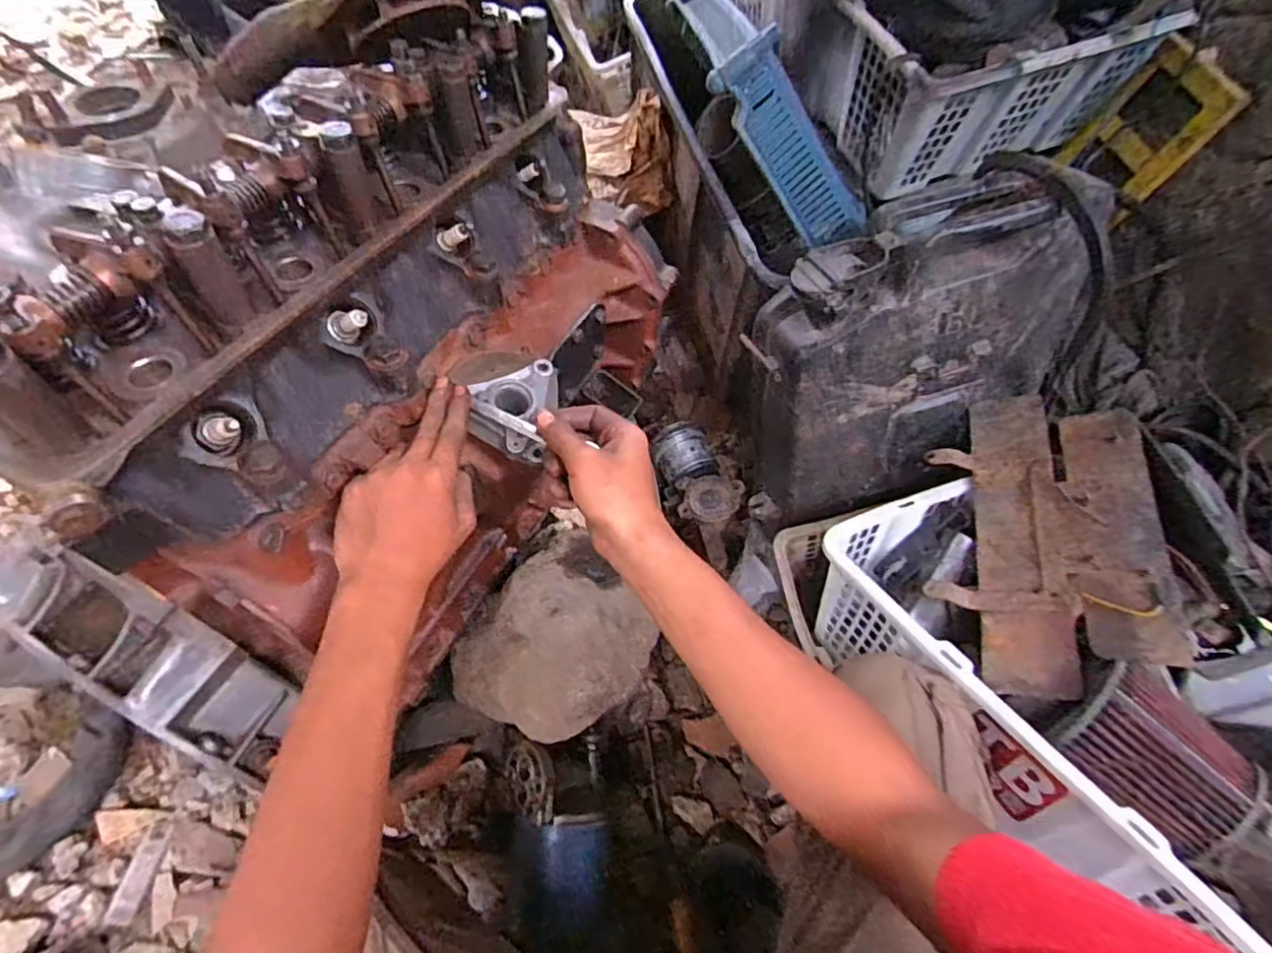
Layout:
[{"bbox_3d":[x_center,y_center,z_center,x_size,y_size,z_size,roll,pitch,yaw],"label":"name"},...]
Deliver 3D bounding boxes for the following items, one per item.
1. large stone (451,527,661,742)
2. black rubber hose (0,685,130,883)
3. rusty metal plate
[{"bbox_3d":[-0.099,0.189,0.691,0.203,0.097,0.193,1,59,-1],"label":"large stone"},{"bbox_3d":[-0.785,0.368,0.740,0.265,0.046,0.249,6,59,2],"label":"black rubber hose"},{"bbox_3d":[0.397,0.049,0.598,0.179,0.030,0.327,-8,51,30],"label":"rusty metal plate"}]

